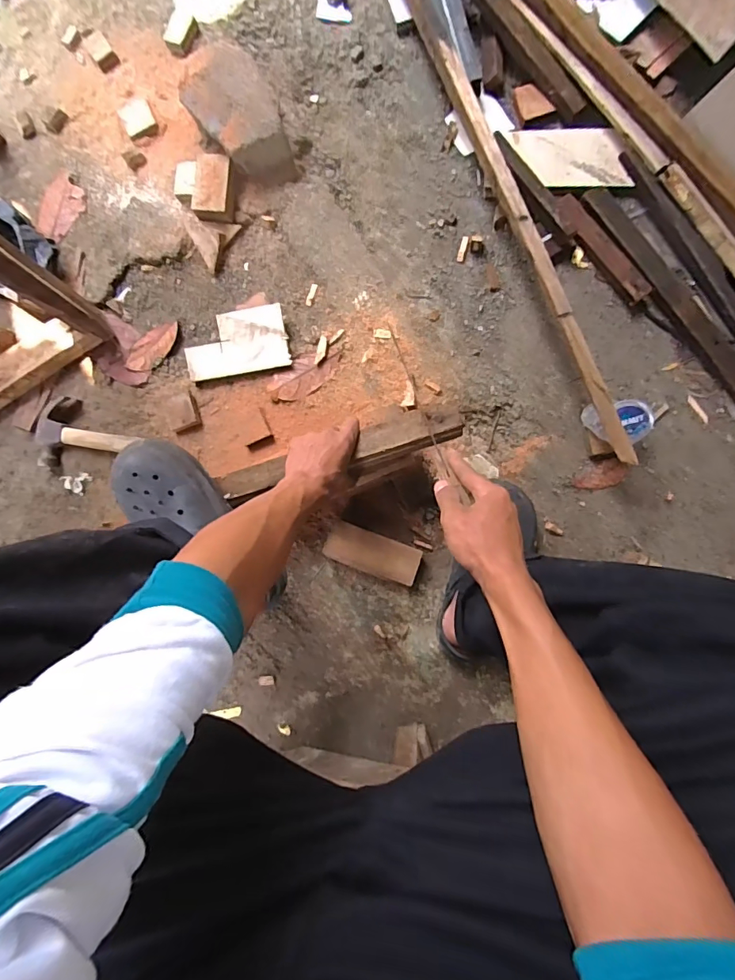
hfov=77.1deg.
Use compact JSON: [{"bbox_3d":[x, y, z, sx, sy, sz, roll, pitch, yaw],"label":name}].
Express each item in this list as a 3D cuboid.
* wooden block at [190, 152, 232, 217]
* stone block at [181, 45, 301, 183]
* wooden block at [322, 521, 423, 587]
[{"bbox_3d":[-0.264,-0.517,0.794,0.062,0.041,0.104,6,86,5],"label":"wooden block"},{"bbox_3d":[-0.224,-0.633,0.776,0.147,0.086,0.210,-17,85,4],"label":"stone block"},{"bbox_3d":[0.010,0.101,0.736,0.144,0.041,0.060,20,88,6],"label":"wooden block"}]

